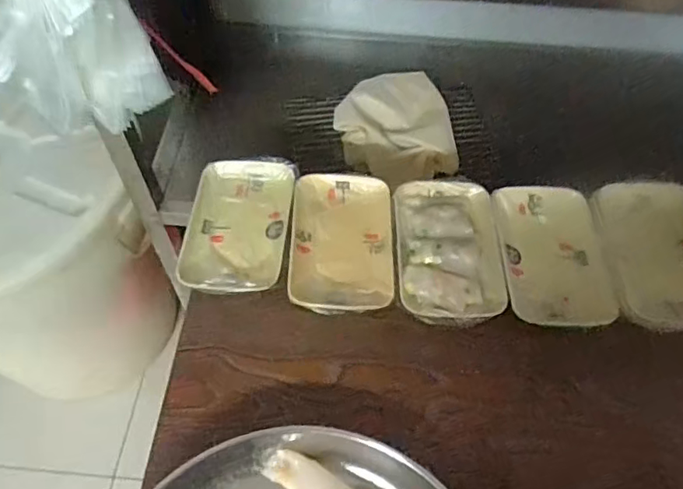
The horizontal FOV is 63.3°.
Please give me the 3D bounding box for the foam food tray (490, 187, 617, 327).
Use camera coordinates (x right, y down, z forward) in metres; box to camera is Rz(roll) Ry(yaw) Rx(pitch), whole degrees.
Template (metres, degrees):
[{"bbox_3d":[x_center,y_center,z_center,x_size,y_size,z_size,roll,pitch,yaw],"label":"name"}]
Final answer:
[{"bbox_3d":[0.249,0.009,0.660,0.120,0.030,0.193,2,56,-2],"label":"foam food tray"}]

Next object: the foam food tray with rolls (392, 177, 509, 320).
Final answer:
[{"bbox_3d":[0.126,-0.004,0.650,0.123,0.036,0.184,1,56,-3],"label":"foam food tray with rolls"}]

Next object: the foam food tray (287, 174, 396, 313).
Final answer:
[{"bbox_3d":[0.001,-0.006,0.662,0.121,0.020,0.181,2,56,-2],"label":"foam food tray"}]

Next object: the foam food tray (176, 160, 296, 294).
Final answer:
[{"bbox_3d":[-0.126,-0.024,0.675,0.119,0.023,0.191,5,56,0],"label":"foam food tray"}]

